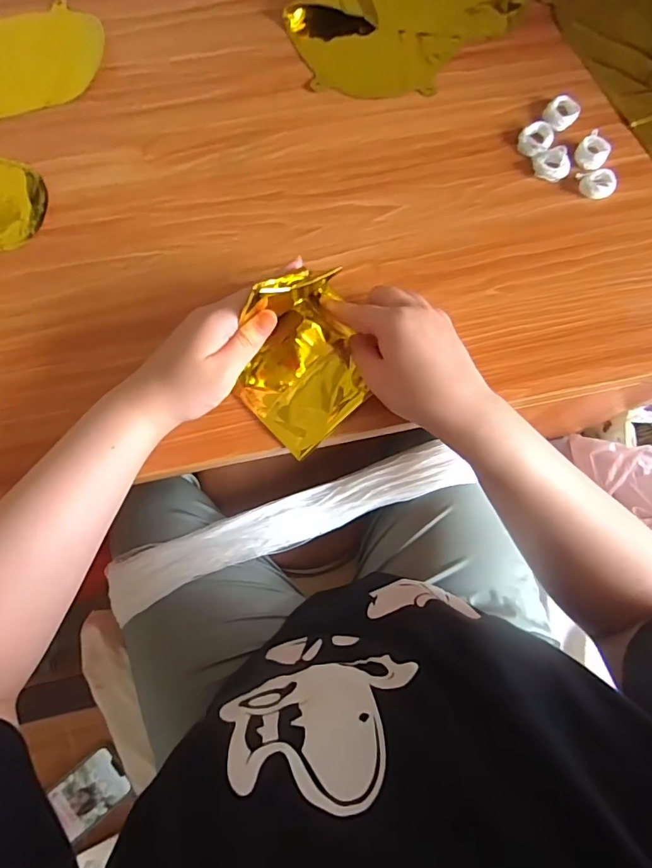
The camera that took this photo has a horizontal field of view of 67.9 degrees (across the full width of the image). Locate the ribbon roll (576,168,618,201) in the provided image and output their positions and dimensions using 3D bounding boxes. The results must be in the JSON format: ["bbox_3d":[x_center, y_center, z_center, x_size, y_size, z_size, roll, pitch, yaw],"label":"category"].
[{"bbox_3d":[0.248,-0.228,0.441,0.029,0.010,0.028,0,78,-1],"label":"ribbon roll"}]

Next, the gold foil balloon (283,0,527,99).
[{"bbox_3d":[0.098,-0.448,0.487,0.171,0.014,0.285,37,79,7],"label":"gold foil balloon"}]

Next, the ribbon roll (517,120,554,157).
[{"bbox_3d":[0.196,-0.276,0.451,0.029,0.009,0.034,37,79,6],"label":"ribbon roll"}]

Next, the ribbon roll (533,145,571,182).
[{"bbox_3d":[0.207,-0.248,0.444,0.028,0.013,0.029,0,78,-1],"label":"ribbon roll"}]

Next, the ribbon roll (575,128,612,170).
[{"bbox_3d":[0.247,-0.261,0.448,0.028,0.012,0.033,37,79,6],"label":"ribbon roll"}]

